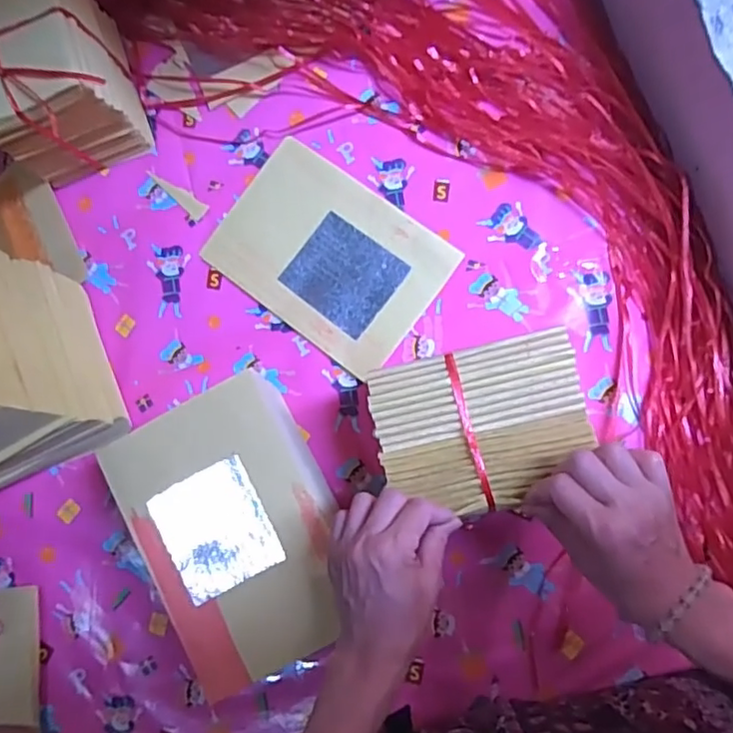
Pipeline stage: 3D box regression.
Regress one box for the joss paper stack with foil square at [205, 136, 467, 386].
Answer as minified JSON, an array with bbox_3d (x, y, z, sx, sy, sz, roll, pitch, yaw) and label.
[{"bbox_3d":[-0.040,-0.114,0.614,0.224,0.004,0.158,37,88,9],"label":"joss paper stack with foil square"}]

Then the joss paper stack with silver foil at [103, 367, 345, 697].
[{"bbox_3d":[-0.108,0.136,0.503,0.166,0.028,0.224,-30,77,2],"label":"joss paper stack with silver foil"}]

